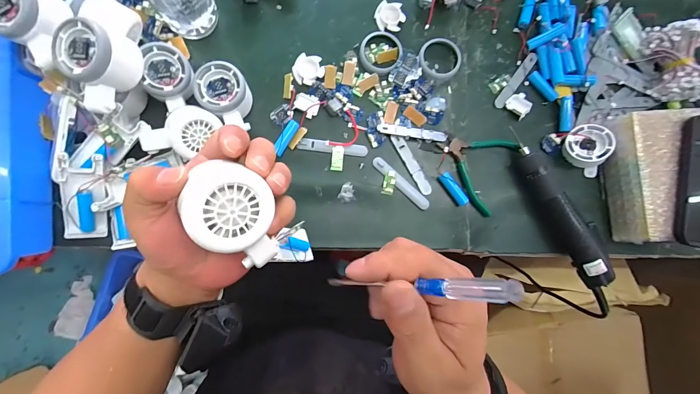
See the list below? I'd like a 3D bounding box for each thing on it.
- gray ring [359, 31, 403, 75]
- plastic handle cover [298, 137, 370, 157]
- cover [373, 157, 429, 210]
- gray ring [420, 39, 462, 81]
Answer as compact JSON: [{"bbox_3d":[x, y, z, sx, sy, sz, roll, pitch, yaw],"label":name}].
[{"bbox_3d":[0.042,-0.198,0.436,0.057,0.006,0.060,0,86,-4],"label":"gray ring"},{"bbox_3d":[-0.022,-0.066,0.426,0.091,0.005,0.016,7,86,-4],"label":"plastic handle cover"},{"bbox_3d":[0.069,-0.018,0.429,0.096,0.008,0.015,43,84,-1],"label":"cover"},{"bbox_3d":[0.124,-0.190,0.441,0.056,0.010,0.057,0,86,-4],"label":"gray ring"}]

